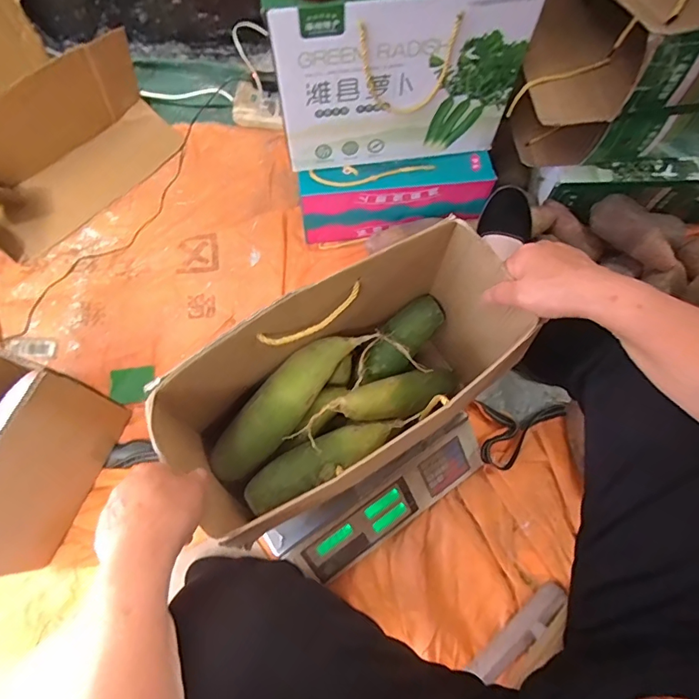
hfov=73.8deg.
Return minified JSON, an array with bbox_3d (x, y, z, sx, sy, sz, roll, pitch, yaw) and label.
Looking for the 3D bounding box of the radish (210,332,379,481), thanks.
[{"bbox_3d":[-0.070,0.054,0.535,0.066,0.050,0.240,34,73,13],"label":"radish"}]

